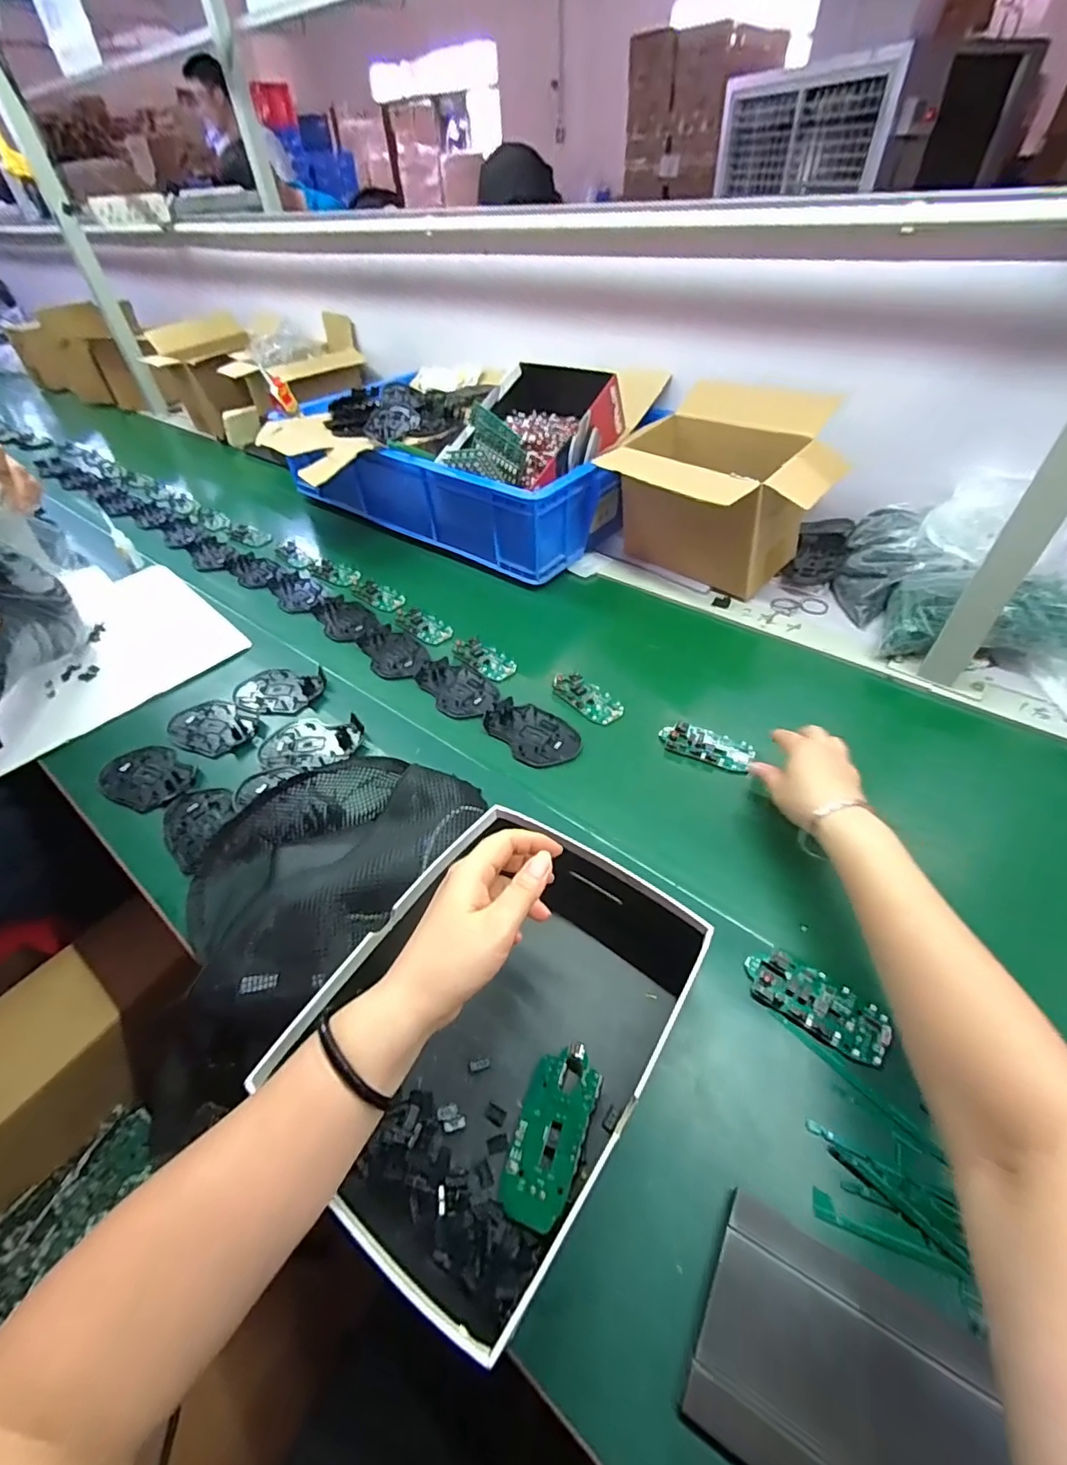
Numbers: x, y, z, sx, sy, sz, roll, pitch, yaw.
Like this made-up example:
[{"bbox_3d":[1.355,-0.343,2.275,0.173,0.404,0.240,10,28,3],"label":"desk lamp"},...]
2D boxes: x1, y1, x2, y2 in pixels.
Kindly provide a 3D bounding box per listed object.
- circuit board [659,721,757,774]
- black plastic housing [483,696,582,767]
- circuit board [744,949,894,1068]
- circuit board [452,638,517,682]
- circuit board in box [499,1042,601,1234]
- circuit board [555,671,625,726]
[{"bbox_3d":[0.187,0.012,0.594,0.096,0.014,0.050,19,50,20],"label":"circuit board"},{"bbox_3d":[-0.002,-0.001,0.627,0.076,0.011,0.114,-32,52,-24],"label":"black plastic housing"},{"bbox_3d":[0.209,0.200,0.407,0.098,0.012,0.048,22,52,23],"label":"circuit board"},{"bbox_3d":[-0.065,-0.098,0.722,0.094,0.011,0.048,32,56,29],"label":"circuit board"},{"bbox_3d":[0.012,0.260,0.360,0.048,0.009,0.099,3,48,32],"label":"circuit board in box"},{"bbox_3d":[0.064,-0.043,0.662,0.044,0.010,0.095,-34,53,-26],"label":"circuit board"}]

